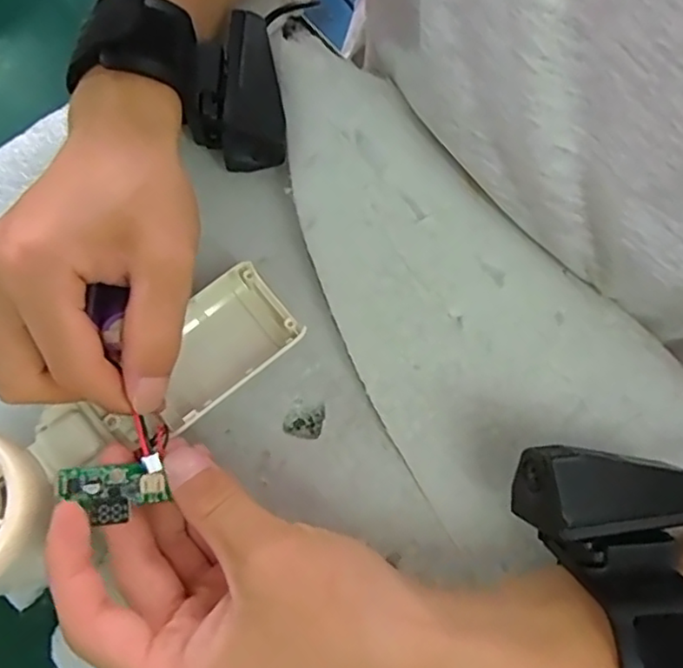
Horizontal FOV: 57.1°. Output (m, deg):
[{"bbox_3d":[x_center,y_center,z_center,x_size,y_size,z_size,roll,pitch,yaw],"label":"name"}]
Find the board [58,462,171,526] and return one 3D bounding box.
[{"bbox_3d":[-0.080,0.053,0.214,0.034,0.012,0.018,-6,75,-1],"label":"board"}]

